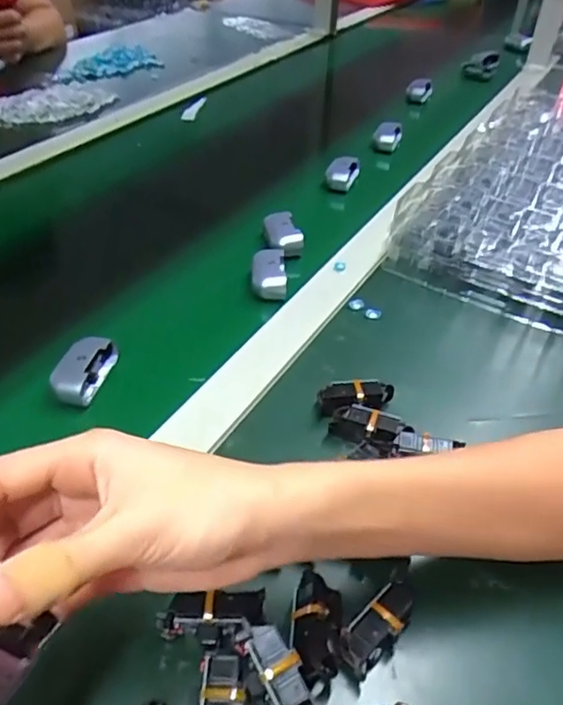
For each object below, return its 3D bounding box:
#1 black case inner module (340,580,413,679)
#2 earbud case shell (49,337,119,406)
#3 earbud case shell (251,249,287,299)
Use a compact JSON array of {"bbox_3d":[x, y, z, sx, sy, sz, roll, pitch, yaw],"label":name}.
[{"bbox_3d":[0.050,0.141,0.310,0.052,0.023,0.021,-32,51,-33],"label":"black case inner module"},{"bbox_3d":[-0.148,0.013,0.447,0.029,0.025,0.057,11,41,10],"label":"earbud case shell"},{"bbox_3d":[-0.012,-0.070,0.553,0.030,0.029,0.049,-1,41,-4],"label":"earbud case shell"}]

